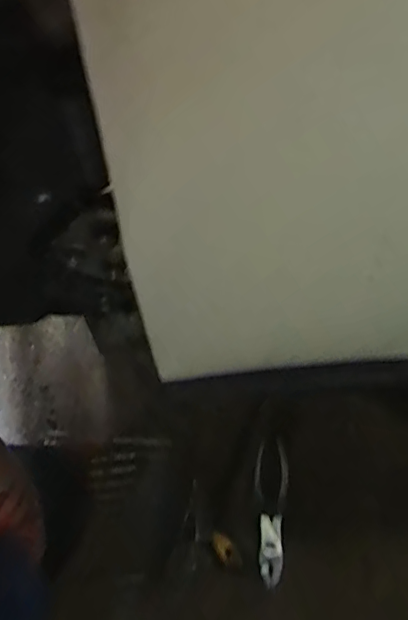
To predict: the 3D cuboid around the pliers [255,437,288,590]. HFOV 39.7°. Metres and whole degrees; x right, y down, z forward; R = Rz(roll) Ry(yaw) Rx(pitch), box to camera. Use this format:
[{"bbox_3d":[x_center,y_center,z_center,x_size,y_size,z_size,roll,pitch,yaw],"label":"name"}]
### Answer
[{"bbox_3d":[0.092,0.276,0.779,0.044,0.026,0.188,5,68,-1],"label":"pliers"}]

